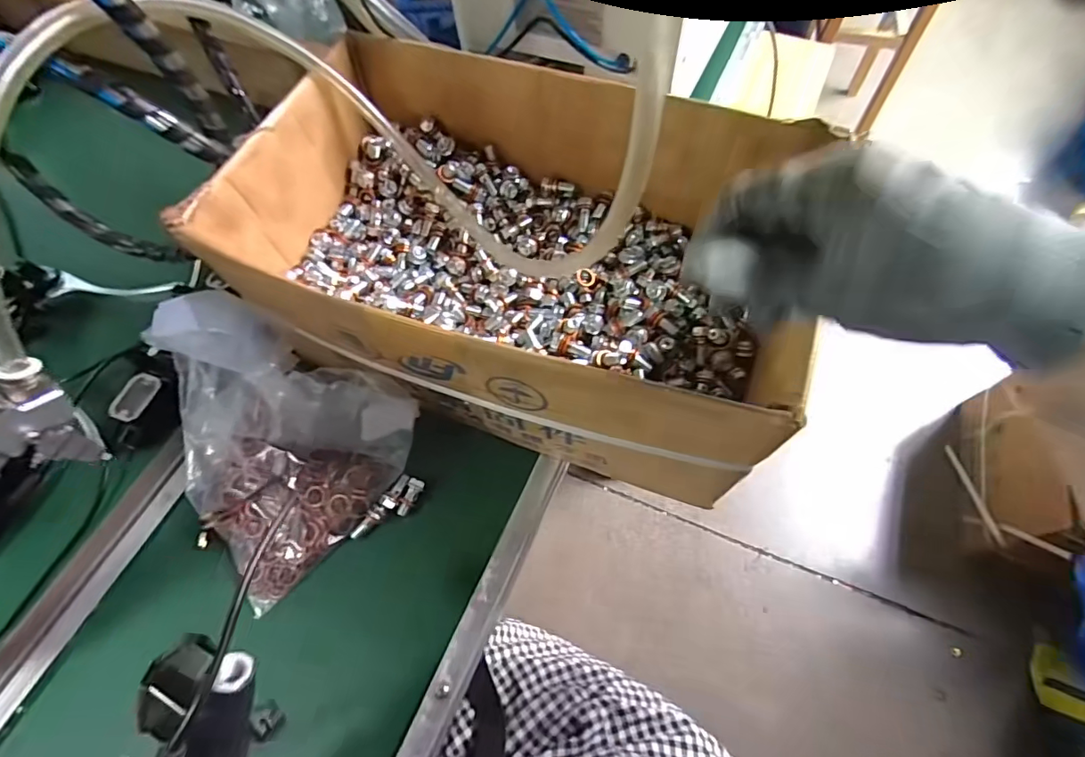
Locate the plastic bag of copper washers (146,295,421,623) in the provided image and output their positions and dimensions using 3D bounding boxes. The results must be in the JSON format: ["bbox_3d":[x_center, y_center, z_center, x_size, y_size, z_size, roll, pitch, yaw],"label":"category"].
[{"bbox_3d":[-0.199,0.059,0.355,0.160,0.097,0.161,22,66,11],"label":"plastic bag of copper washers"}]

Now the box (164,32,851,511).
[{"bbox_3d":[-0.023,-0.093,0.367,0.372,0.116,0.231,18,65,9],"label":"box"}]

